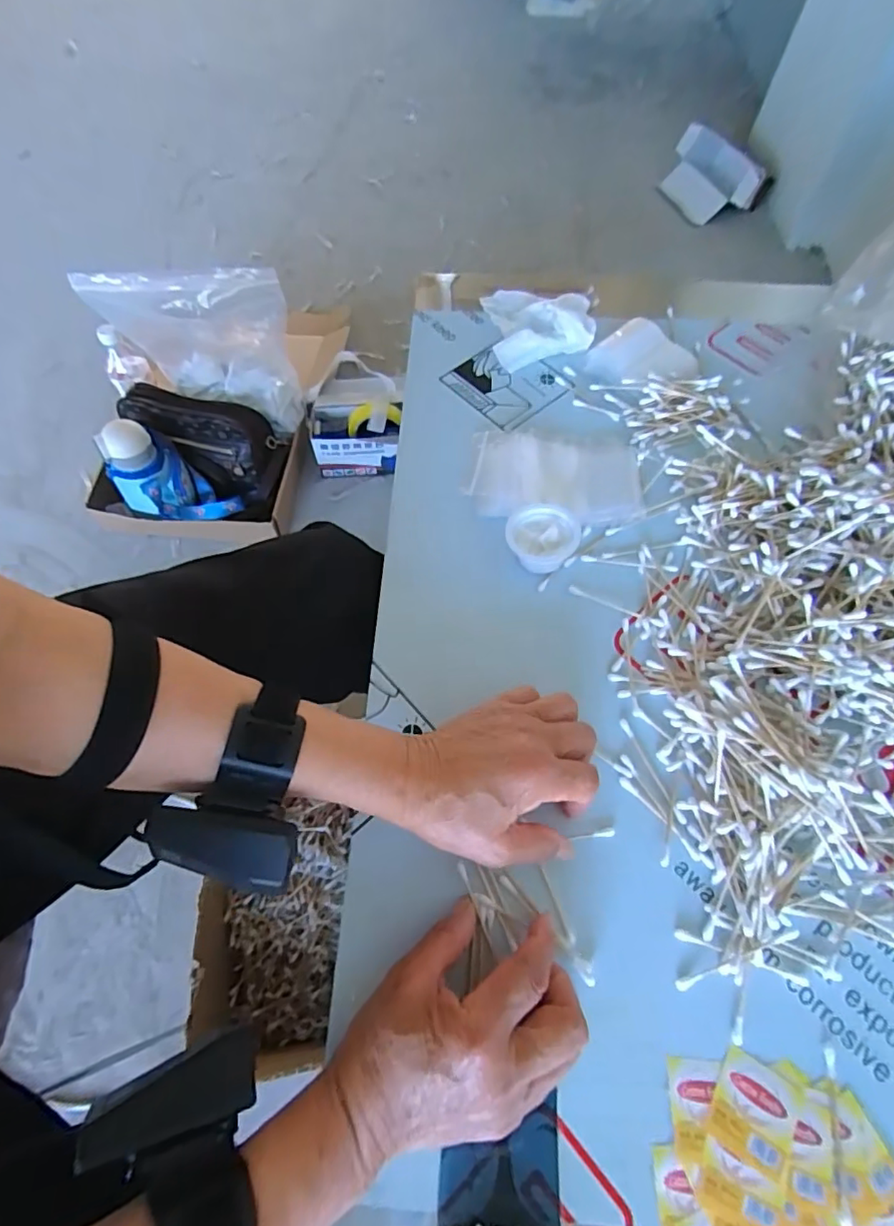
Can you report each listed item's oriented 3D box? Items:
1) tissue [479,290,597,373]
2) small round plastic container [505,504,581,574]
[{"bbox_3d":[0.087,-0.291,0.543,0.095,0.040,0.107,-7,64,-4],"label":"tissue"},{"bbox_3d":[0.074,-0.058,0.434,0.053,0.022,0.048,0,64,0],"label":"small round plastic container"}]

